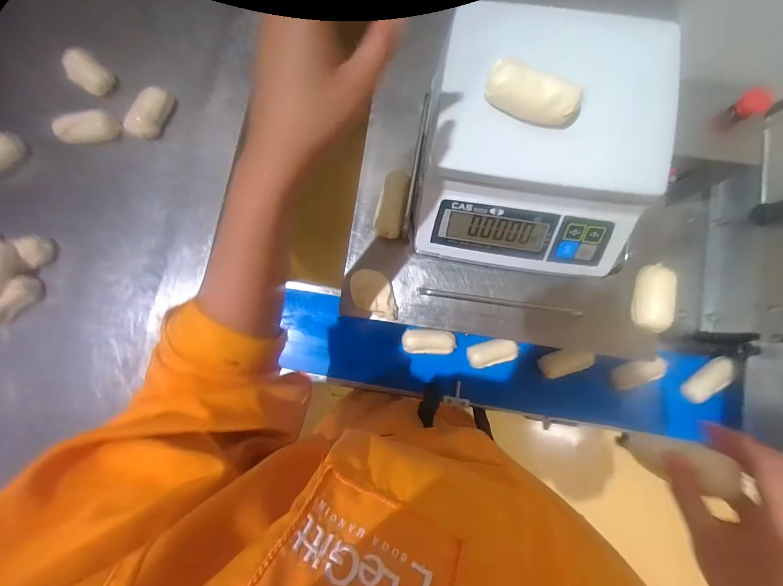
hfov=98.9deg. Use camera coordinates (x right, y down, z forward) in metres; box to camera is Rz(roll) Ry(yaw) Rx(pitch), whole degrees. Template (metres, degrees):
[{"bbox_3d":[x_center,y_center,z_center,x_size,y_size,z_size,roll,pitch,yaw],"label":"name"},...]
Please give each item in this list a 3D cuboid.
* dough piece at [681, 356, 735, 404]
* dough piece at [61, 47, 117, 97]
[{"bbox_3d":[0.585,0.161,0.616,0.100,0.036,0.029,-42,84,-3],"label":"dough piece"},{"bbox_3d":[-0.480,-0.350,0.532,0.038,0.056,0.052,38,86,5],"label":"dough piece"}]

